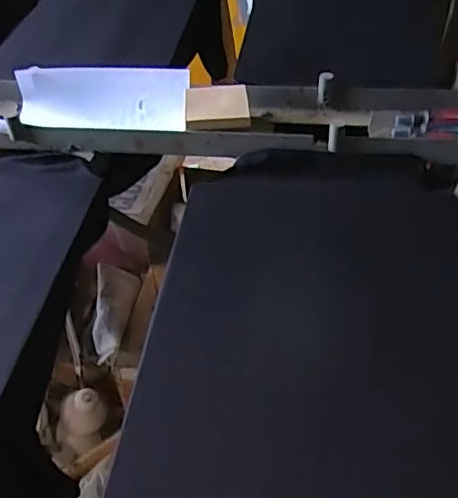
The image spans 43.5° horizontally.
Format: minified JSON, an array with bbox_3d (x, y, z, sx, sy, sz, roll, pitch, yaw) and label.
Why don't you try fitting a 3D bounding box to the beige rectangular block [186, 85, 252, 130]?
[{"bbox_3d":[-0.018,-0.245,0.995,0.106,0.019,0.108,-2,45,2],"label":"beige rectangular block"}]

